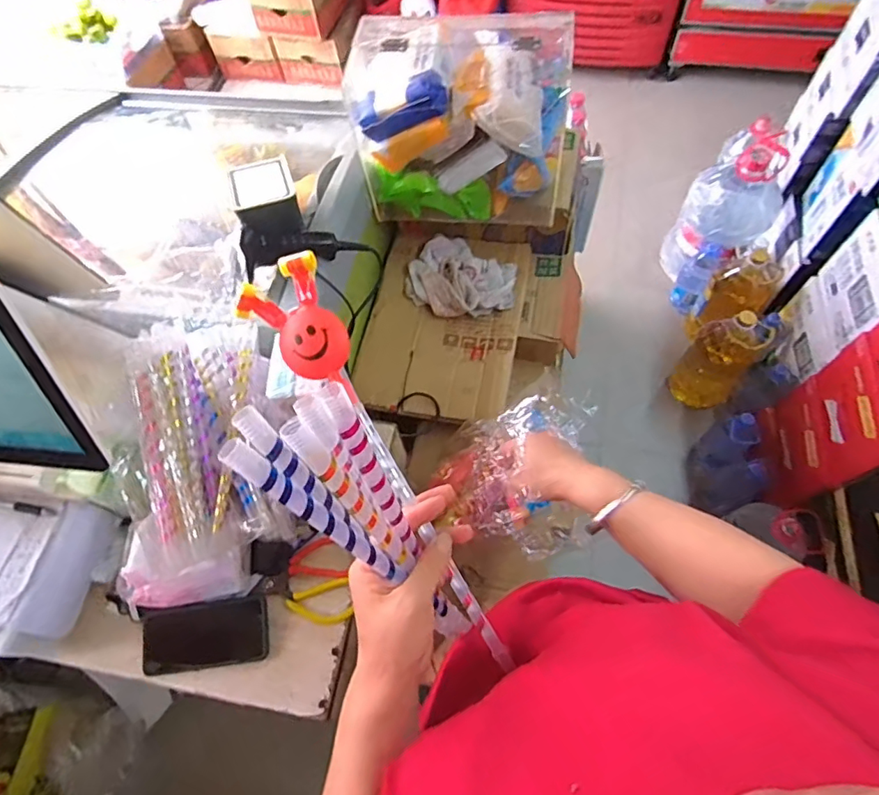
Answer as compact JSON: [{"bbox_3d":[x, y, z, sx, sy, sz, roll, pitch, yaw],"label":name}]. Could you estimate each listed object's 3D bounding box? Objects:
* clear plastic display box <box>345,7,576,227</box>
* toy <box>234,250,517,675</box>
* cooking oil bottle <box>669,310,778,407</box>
[{"bbox_3d":[0.045,-0.428,0.832,0.335,0.259,0.210,-3,63,2],"label":"clear plastic display box"},{"bbox_3d":[-0.042,0.061,0.406,0.060,0.028,0.353,-30,93,-11],"label":"toy"},{"bbox_3d":[0.741,-0.099,1.395,0.156,0.335,0.120,28,68,16],"label":"cooking oil bottle"}]

